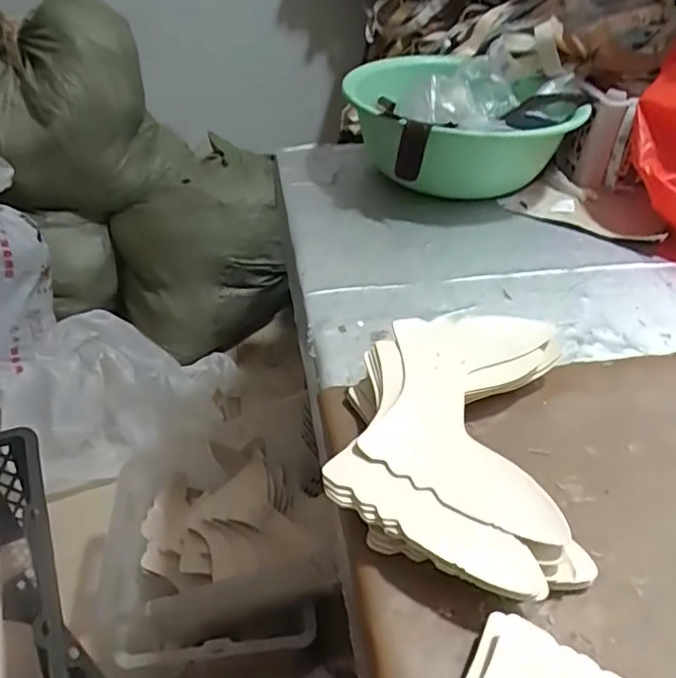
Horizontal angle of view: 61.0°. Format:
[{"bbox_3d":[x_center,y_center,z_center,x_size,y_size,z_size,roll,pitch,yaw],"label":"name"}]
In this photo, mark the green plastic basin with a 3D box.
[{"bbox_3d":[0.160,-0.298,0.801,0.285,0.128,0.279,2,41,-2],"label":"green plastic basin"}]

